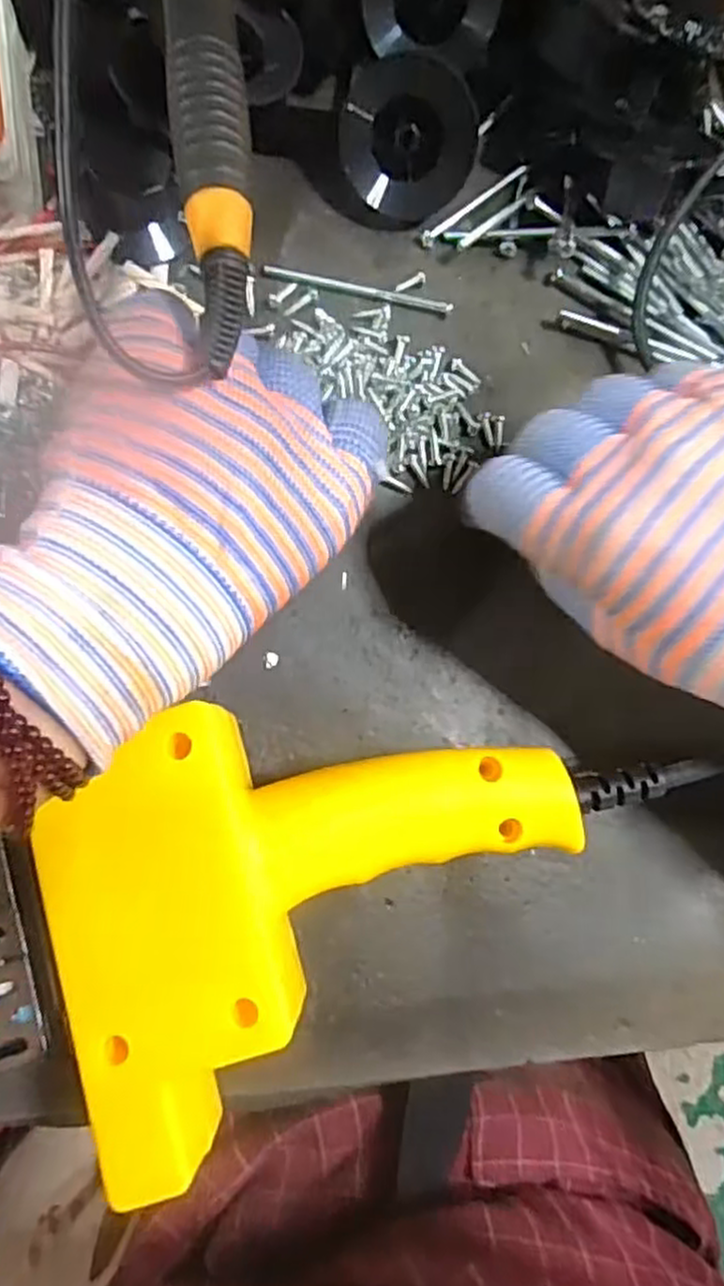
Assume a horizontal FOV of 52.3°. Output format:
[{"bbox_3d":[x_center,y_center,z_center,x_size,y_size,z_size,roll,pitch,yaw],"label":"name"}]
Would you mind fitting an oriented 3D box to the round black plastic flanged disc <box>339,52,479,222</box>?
[{"bbox_3d":[0.017,-0.181,0.267,0.047,0.015,0.050,7,127,2],"label":"round black plastic flanged disc"}]

